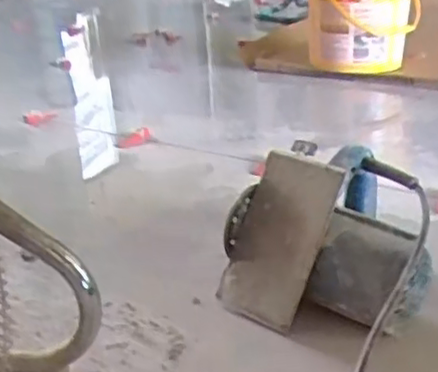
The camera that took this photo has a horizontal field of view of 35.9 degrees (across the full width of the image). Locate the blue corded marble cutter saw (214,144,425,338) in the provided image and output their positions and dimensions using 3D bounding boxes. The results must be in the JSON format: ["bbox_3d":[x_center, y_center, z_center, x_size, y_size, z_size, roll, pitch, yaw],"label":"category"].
[{"bbox_3d":[0.110,0.052,0.700,0.212,0.133,0.179,7,26,20],"label":"blue corded marble cutter saw"}]

